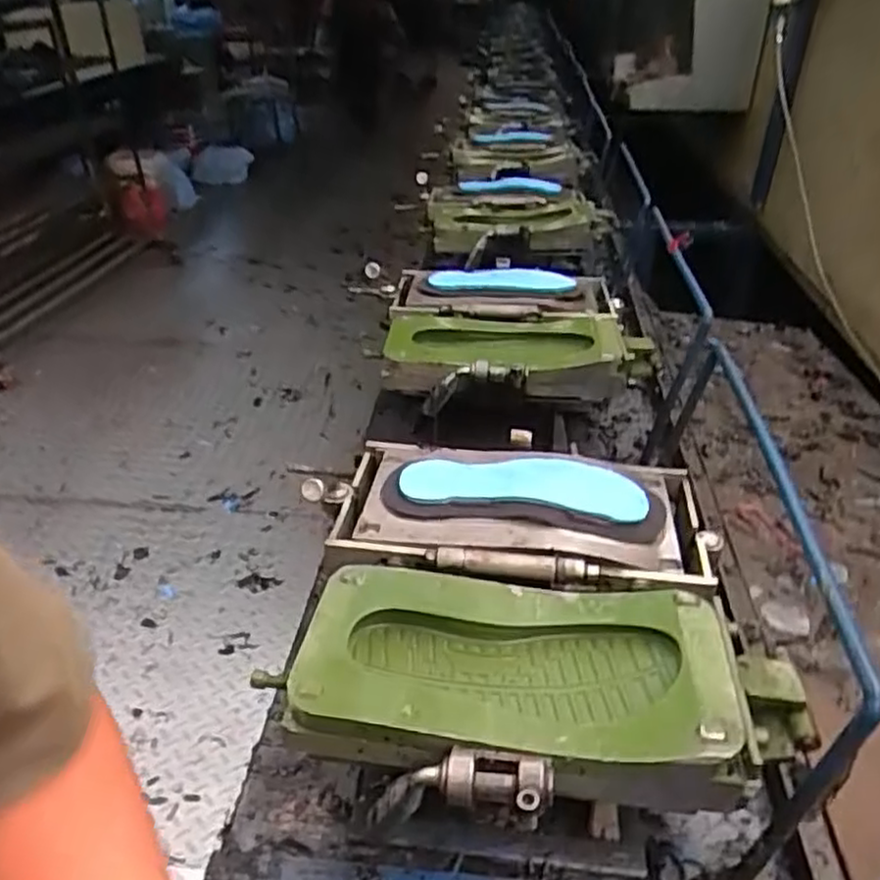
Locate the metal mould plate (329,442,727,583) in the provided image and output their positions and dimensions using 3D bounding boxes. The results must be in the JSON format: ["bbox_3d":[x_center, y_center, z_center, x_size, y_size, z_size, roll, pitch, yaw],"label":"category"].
[{"bbox_3d":[0.086,0.069,0.767,0.391,0.070,0.222,6,30,2],"label":"metal mould plate"}]

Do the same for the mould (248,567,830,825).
[{"bbox_3d":[0.078,0.187,0.596,0.393,0.070,0.184,7,33,6],"label":"mould"}]

